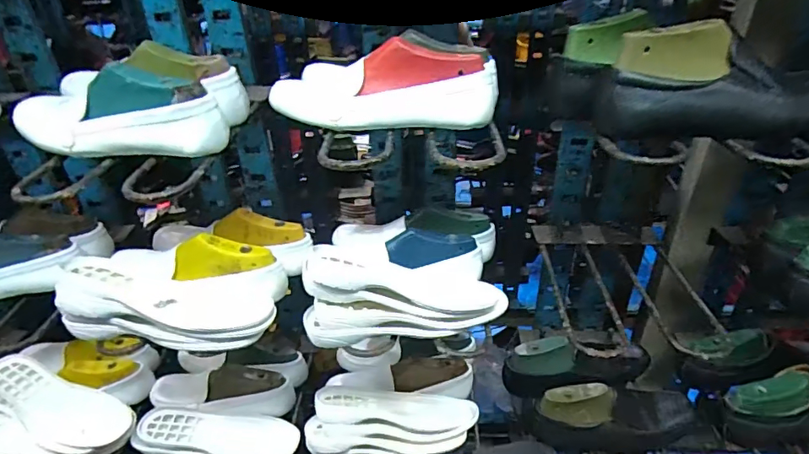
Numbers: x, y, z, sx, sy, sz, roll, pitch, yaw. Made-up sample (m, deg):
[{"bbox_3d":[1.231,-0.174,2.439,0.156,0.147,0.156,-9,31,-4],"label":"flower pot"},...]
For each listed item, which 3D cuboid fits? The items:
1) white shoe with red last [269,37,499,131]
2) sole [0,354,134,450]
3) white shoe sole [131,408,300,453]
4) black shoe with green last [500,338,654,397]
[{"bbox_3d":[-0.025,-0.161,0.545,0.242,0.075,0.092,0,33,2],"label":"white shoe with red last"},{"bbox_3d":[-0.546,0.272,0.760,0.234,0.053,0.083,11,35,19],"label":"sole"},{"bbox_3d":[-0.291,0.331,0.764,0.243,0.049,0.083,-1,33,1],"label":"white shoe sole"},{"bbox_3d":[0.300,0.235,0.838,0.252,0.090,0.077,-7,33,-8],"label":"black shoe with green last"}]

